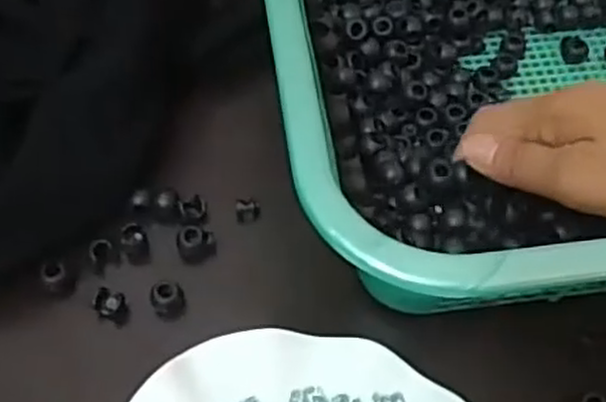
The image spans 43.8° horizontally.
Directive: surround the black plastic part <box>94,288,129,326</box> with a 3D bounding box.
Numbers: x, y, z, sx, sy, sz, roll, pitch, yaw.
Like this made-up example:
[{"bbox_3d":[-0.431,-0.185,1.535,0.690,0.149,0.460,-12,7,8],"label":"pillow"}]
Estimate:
[{"bbox_3d":[-0.094,0.051,0.372,0.017,0.013,0.013,22,59,10],"label":"black plastic part"}]

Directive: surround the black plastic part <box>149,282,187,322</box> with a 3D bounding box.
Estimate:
[{"bbox_3d":[-0.067,0.050,0.373,0.016,0.013,0.016,-25,63,-17],"label":"black plastic part"}]

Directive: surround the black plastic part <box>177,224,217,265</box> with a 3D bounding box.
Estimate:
[{"bbox_3d":[-0.055,0.022,0.392,0.019,0.018,0.015,-13,60,-11],"label":"black plastic part"}]

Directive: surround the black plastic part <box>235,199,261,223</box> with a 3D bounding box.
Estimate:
[{"bbox_3d":[-0.030,0.005,0.410,0.013,0.013,0.009,-5,59,-5],"label":"black plastic part"}]

